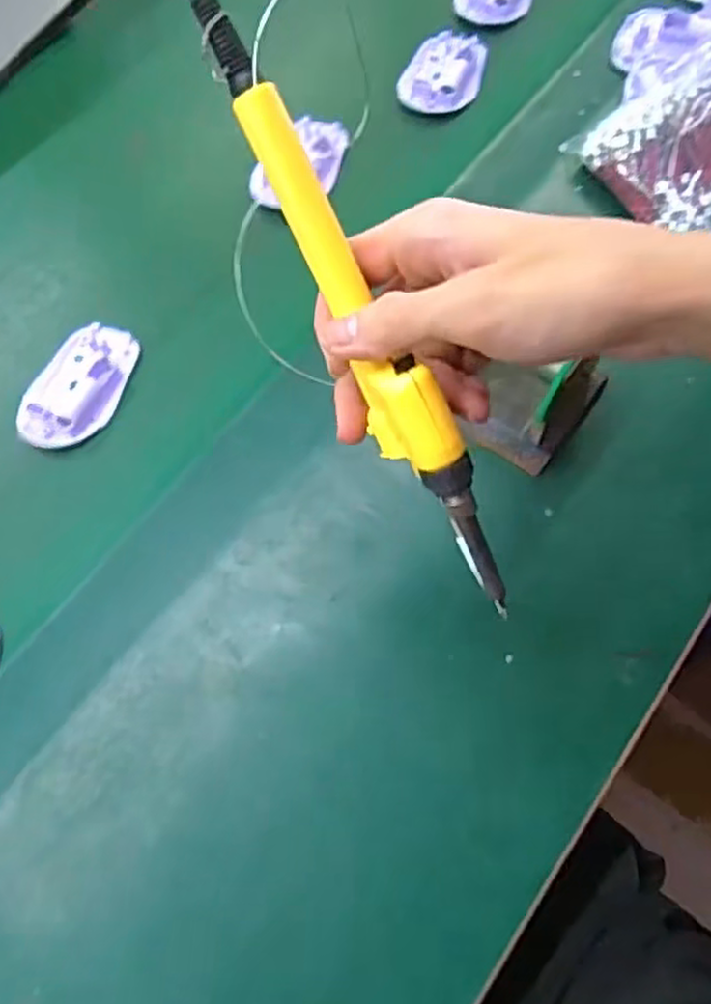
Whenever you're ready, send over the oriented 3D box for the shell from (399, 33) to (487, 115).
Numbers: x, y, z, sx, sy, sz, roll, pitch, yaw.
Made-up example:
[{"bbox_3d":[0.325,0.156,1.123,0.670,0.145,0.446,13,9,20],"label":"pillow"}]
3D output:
[{"bbox_3d":[0.071,-0.350,0.595,0.064,0.015,0.080,16,67,9],"label":"shell"}]

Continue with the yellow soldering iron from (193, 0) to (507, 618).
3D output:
[{"bbox_3d":[0.004,-0.060,0.269,0.025,0.032,0.235,-28,98,-8],"label":"yellow soldering iron"}]

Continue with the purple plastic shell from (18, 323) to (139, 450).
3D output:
[{"bbox_3d":[-0.187,-0.080,0.497,0.057,0.017,0.095,19,68,10],"label":"purple plastic shell"}]

